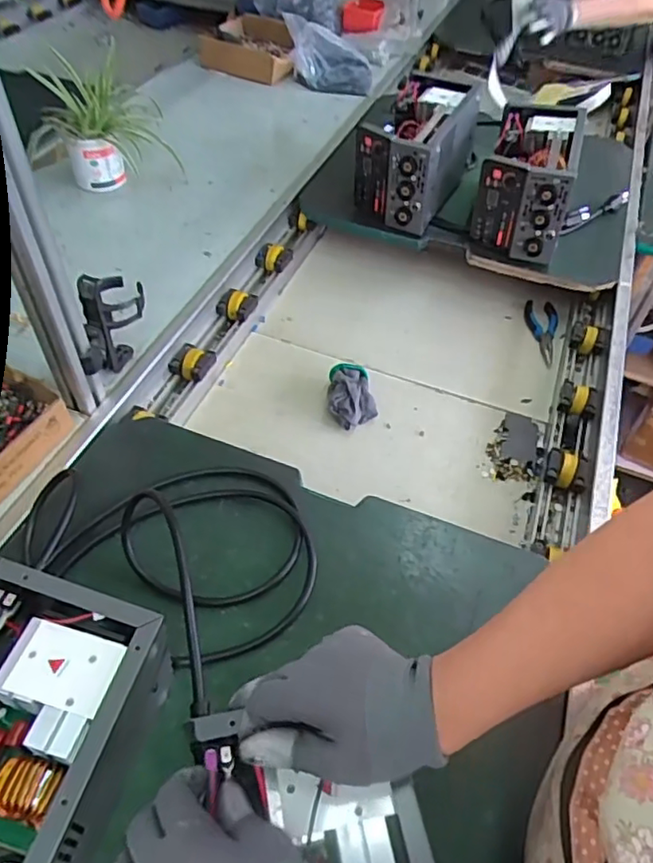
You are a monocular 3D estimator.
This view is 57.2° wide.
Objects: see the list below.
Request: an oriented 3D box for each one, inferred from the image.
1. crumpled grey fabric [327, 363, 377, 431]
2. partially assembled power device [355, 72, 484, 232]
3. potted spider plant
[{"bbox_3d":[0.038,-0.057,0.908,0.073,0.043,0.104,0,50,-3],"label":"crumpled grey fabric"},{"bbox_3d":[0.157,-0.506,1.097,0.158,0.172,0.254,21,52,12],"label":"partially assembled power device"},{"bbox_3d":[-0.404,-0.553,1.094,0.226,0.162,0.170,-15,54,-17],"label":"potted spider plant"}]

